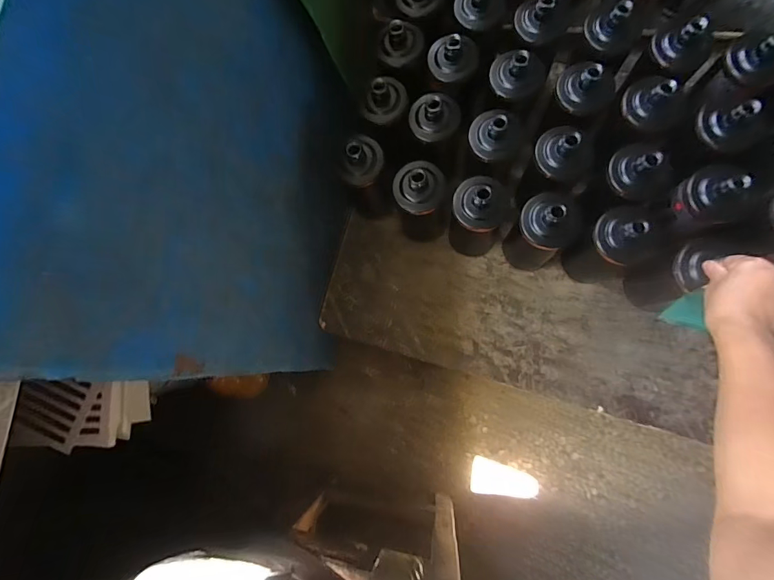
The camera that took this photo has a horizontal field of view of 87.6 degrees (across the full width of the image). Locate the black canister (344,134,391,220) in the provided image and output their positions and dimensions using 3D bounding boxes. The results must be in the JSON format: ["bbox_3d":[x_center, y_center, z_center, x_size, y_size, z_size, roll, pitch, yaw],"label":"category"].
[{"bbox_3d":[-0.031,-0.183,0.686,0.070,0.201,0.063,-29,79,1],"label":"black canister"}]

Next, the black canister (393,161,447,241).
[{"bbox_3d":[0.057,-0.139,0.668,0.077,0.199,0.069,-4,81,6],"label":"black canister"}]

